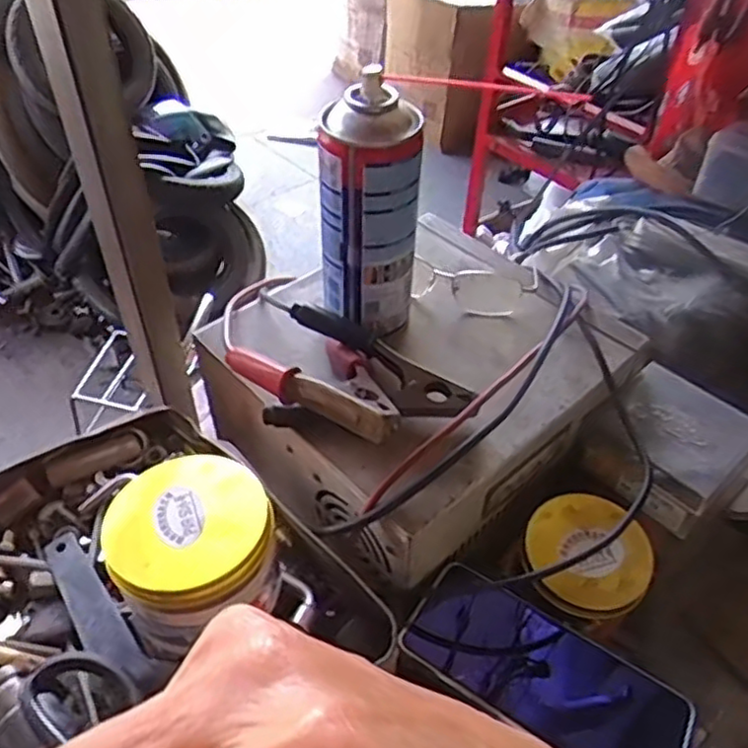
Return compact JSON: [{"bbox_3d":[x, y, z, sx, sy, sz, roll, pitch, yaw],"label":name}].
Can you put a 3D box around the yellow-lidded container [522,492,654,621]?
[{"bbox_3d":[0.138,0.114,0.445,0.076,0.025,0.078,3,45,-2],"label":"yellow-lidded container"}]

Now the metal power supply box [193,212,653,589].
[{"bbox_3d":[0.032,0.001,0.527,0.254,0.109,0.230,-30,55,-30],"label":"metal power supply box"}]

